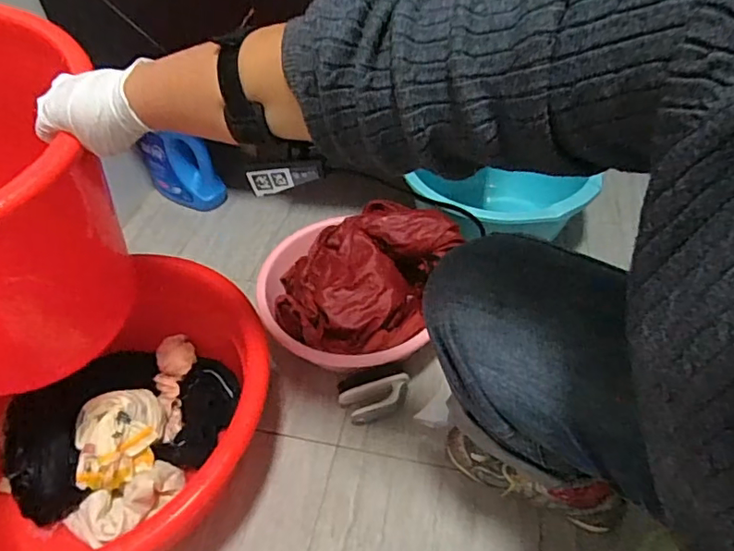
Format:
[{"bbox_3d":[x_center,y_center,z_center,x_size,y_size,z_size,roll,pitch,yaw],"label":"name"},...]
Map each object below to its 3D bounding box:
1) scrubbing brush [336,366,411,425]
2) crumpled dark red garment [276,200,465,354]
[{"bbox_3d":[0.012,0.181,0.817,0.109,0.064,0.068,-15,48,-12],"label":"scrubbing brush"},{"bbox_3d":[-0.014,0.005,0.873,0.264,0.128,0.248,-1,47,1],"label":"crumpled dark red garment"}]

